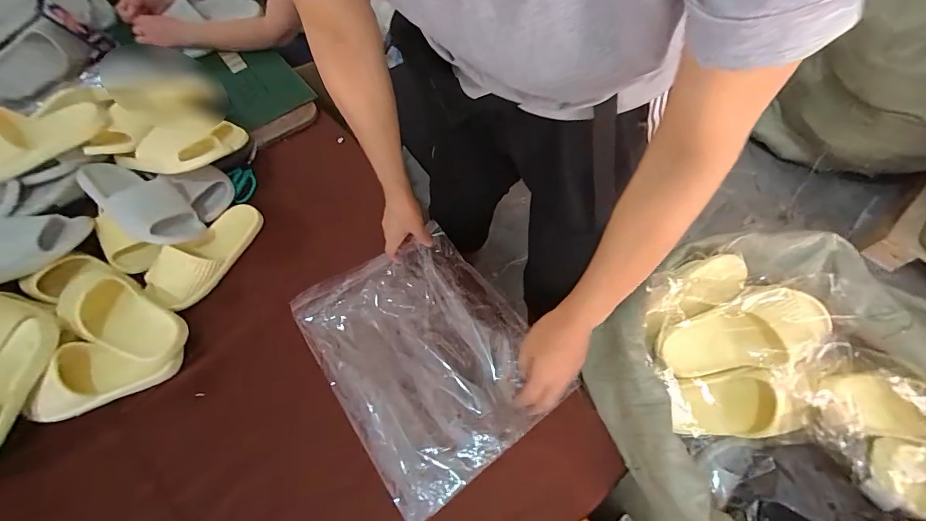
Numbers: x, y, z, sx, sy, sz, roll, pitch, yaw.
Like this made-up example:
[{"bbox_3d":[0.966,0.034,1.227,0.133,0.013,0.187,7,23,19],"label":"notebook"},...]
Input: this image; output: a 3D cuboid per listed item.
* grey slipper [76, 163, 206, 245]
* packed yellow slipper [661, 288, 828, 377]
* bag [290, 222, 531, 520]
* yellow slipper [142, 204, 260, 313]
[{"bbox_3d":[-0.601,-0.111,0.743,0.249,0.057,0.109,38,47,5],"label":"grey slipper"},{"bbox_3d":[0.407,0.100,0.566,0.243,0.069,0.093,-15,62,-5],"label":"packed yellow slipper"},{"bbox_3d":[-0.064,0.134,0.643,0.292,0.043,0.382,-33,65,-14],"label":"bag"},{"bbox_3d":[-0.481,-0.021,0.754,0.102,0.062,0.232,18,51,12],"label":"yellow slipper"}]

